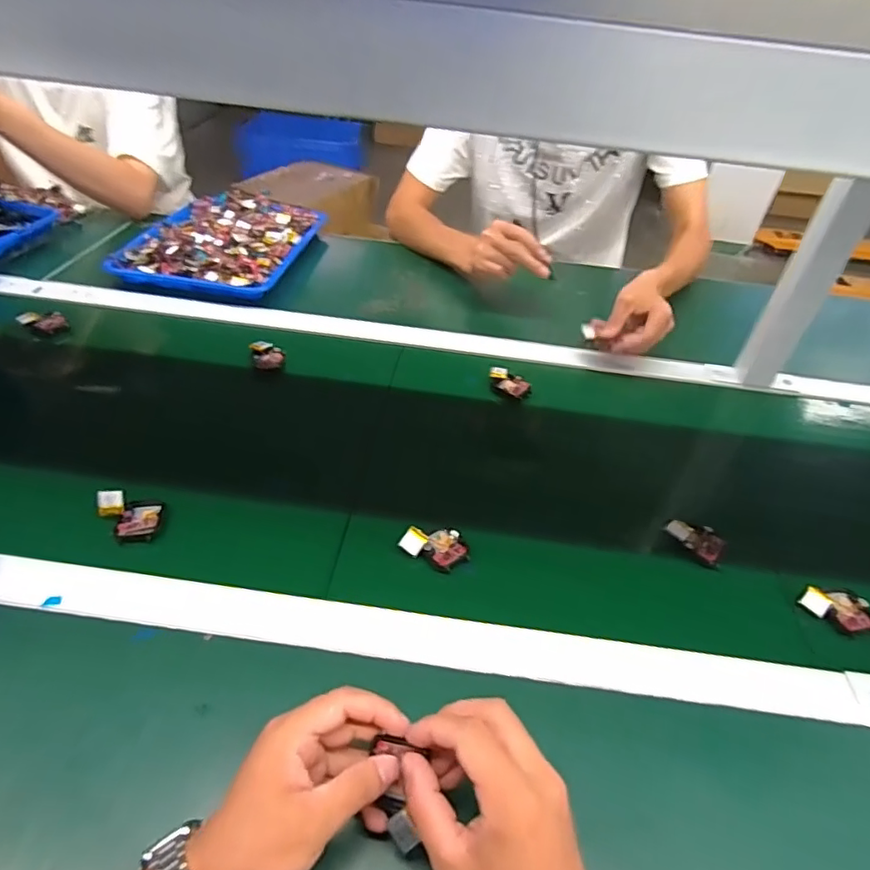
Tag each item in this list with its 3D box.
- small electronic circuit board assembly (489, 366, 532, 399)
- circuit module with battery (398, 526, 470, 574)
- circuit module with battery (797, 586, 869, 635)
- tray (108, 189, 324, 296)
[{"bbox_3d":[0.095,-0.067,0.701,0.056,0.018,0.029,24,45,20],"label":"small electronic circuit board assembly"},{"bbox_3d":[0.000,0.102,0.503,0.057,0.021,0.040,-13,45,-19],"label":"circuit module with battery"},{"bbox_3d":[0.359,0.153,0.494,0.041,0.013,0.054,-28,51,-32],"label":"circuit module with battery"},{"bbox_3d":[-0.331,-0.314,0.892,0.236,0.042,0.308,9,42,4],"label":"tray"}]

